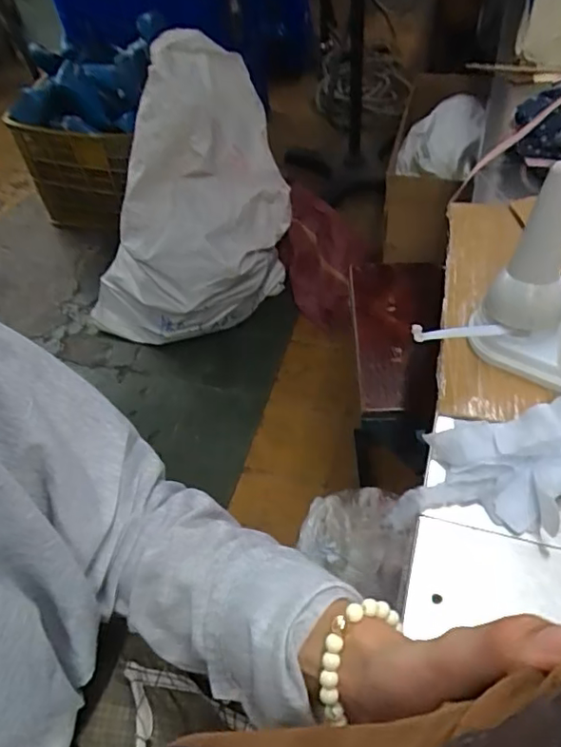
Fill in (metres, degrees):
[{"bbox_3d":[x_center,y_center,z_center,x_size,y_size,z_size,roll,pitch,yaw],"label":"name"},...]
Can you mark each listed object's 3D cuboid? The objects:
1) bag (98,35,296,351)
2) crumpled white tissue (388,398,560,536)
[{"bbox_3d":[-0.268,-0.422,1.465,0.562,0.623,0.379,-8,52,0],"label":"bag"},{"bbox_3d":[0.218,0.074,0.480,0.249,0.079,0.105,-6,72,16],"label":"crumpled white tissue"}]

